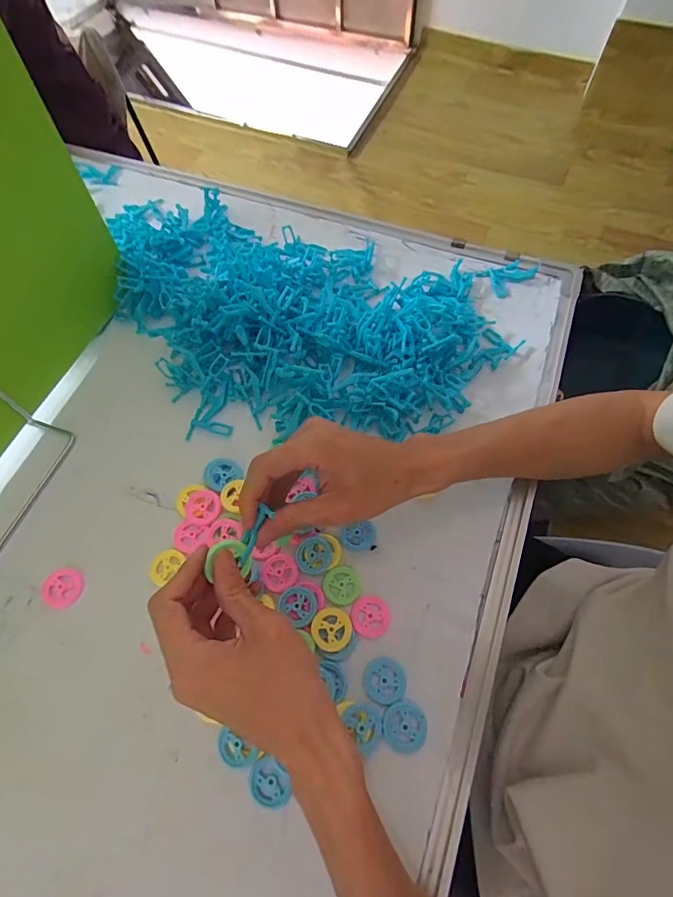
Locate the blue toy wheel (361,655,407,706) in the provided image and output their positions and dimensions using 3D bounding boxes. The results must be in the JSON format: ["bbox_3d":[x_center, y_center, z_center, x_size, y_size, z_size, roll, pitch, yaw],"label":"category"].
[{"bbox_3d":[0.035,0.167,0.318,0.031,0.004,0.030,-1,63,2],"label":"blue toy wheel"}]

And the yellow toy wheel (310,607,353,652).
[{"bbox_3d":[-0.004,0.136,0.331,0.029,0.005,0.030,-1,63,2],"label":"yellow toy wheel"}]

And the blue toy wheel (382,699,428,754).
[{"bbox_3d":[0.047,0.192,0.305,0.030,0.004,0.031,-1,63,2],"label":"blue toy wheel"}]

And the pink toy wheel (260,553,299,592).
[{"bbox_3d":[-0.046,0.099,0.353,0.030,0.004,0.029,-1,63,2],"label":"pink toy wheel"}]

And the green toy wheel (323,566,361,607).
[{"bbox_3d":[0.004,0.108,0.348,0.029,0.004,0.029,-1,63,2],"label":"green toy wheel"}]

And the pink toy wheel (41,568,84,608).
[{"bbox_3d":[-0.218,0.111,0.351,0.031,0.004,0.029,-1,63,2],"label":"pink toy wheel"}]

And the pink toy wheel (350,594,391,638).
[{"bbox_3d":[0.026,0.128,0.337,0.030,0.004,0.030,-1,63,2],"label":"pink toy wheel"}]

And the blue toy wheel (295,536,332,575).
[{"bbox_3d":[-0.019,0.086,0.357,0.028,0.004,0.029,-1,63,2],"label":"blue toy wheel"}]

